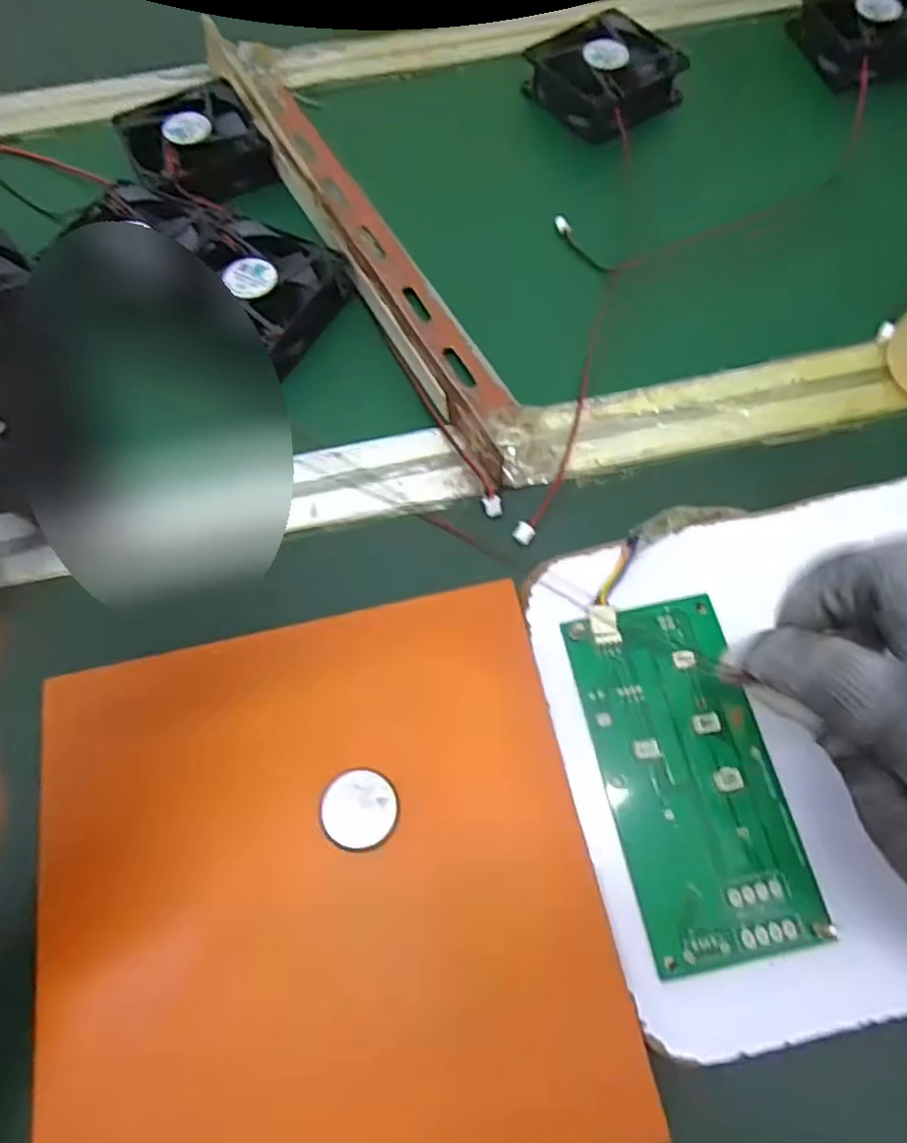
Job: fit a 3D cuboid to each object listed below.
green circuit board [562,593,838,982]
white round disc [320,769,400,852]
[{"bbox_3d":[0.091,0.075,0.271,0.065,0.008,0.132,-12,64,-2],"label":"green circuit board"},{"bbox_3d":[-0.035,0.090,0.266,0.028,0.006,0.028,-1,64,1],"label":"white round disc"}]

